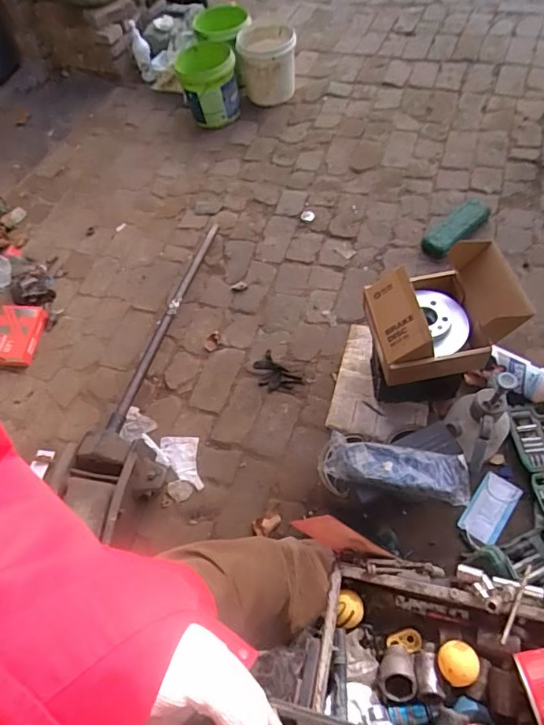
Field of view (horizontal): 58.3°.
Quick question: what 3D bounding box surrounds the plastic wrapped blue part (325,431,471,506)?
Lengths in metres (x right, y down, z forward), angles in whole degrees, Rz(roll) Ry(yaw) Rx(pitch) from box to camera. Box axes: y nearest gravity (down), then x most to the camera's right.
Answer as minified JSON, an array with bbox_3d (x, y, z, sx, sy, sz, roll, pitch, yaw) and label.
[{"bbox_3d":[0.282,0.238,1.107,0.314,0.032,0.110,10,59,15],"label":"plastic wrapped blue part"}]

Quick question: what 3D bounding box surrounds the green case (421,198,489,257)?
[{"bbox_3d":[0.636,-0.459,1.672,0.318,0.049,0.102,-38,59,-16],"label":"green case"}]

